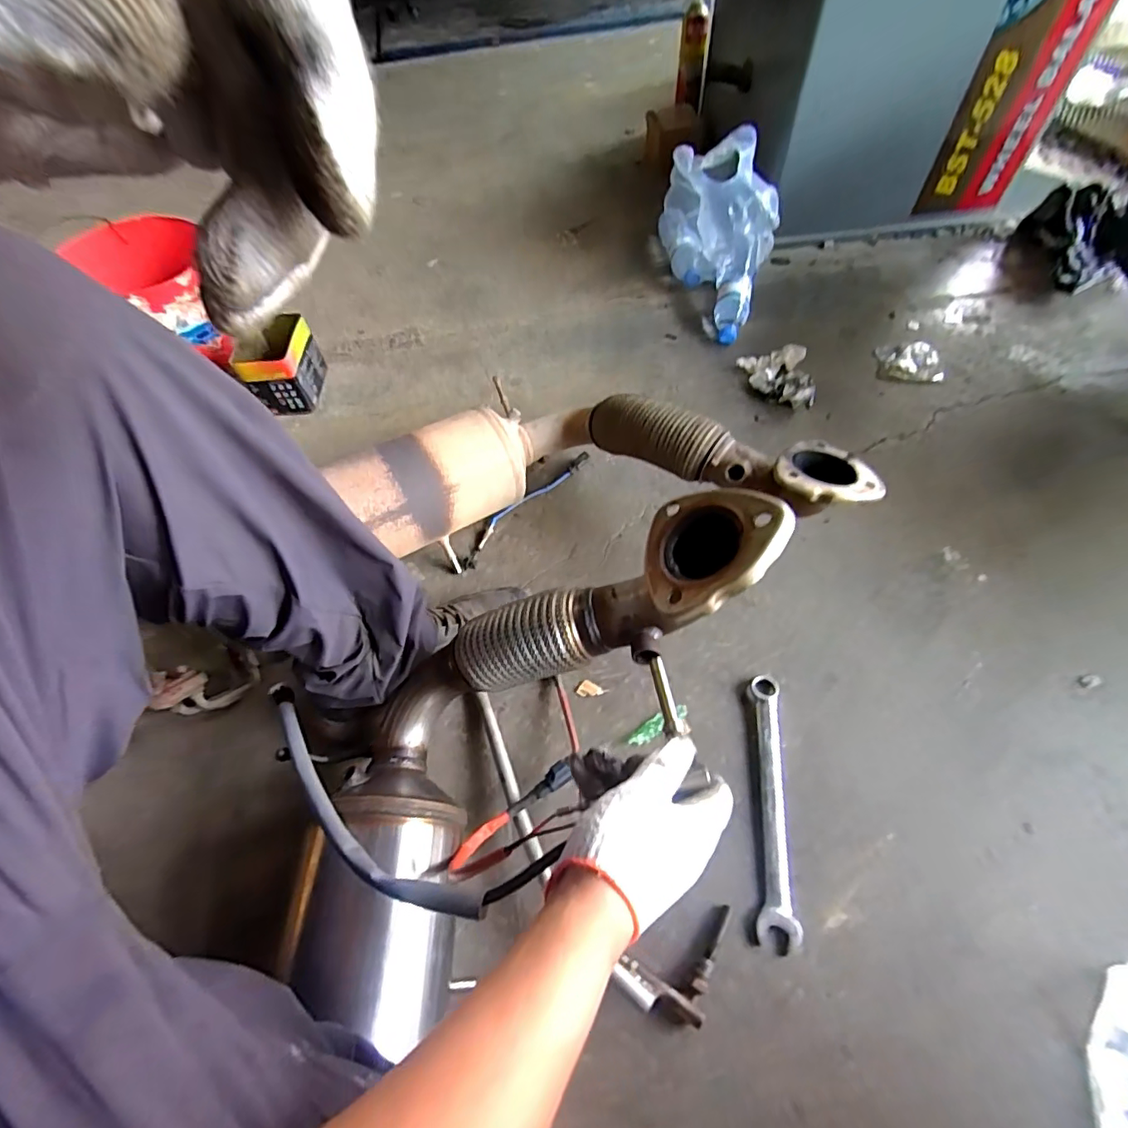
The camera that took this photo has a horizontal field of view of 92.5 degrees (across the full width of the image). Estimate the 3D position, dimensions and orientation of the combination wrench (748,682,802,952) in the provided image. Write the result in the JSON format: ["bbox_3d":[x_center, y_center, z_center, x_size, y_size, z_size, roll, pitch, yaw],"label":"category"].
[{"bbox_3d":[0.231,0.261,0.601,0.040,0.011,0.273,5,59,7],"label":"combination wrench"}]

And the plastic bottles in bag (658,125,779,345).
[{"bbox_3d":[0.302,-0.627,1.026,0.171,0.214,0.348,-5,58,1],"label":"plastic bottles in bag"}]

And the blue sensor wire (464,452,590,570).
[{"bbox_3d":[-0.061,-0.090,0.827,0.034,0.023,0.260,37,68,23],"label":"blue sensor wire"}]

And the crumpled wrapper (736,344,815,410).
[{"bbox_3d":[0.376,-0.321,0.940,0.106,0.039,0.121,-10,58,-2],"label":"crumpled wrapper"}]

